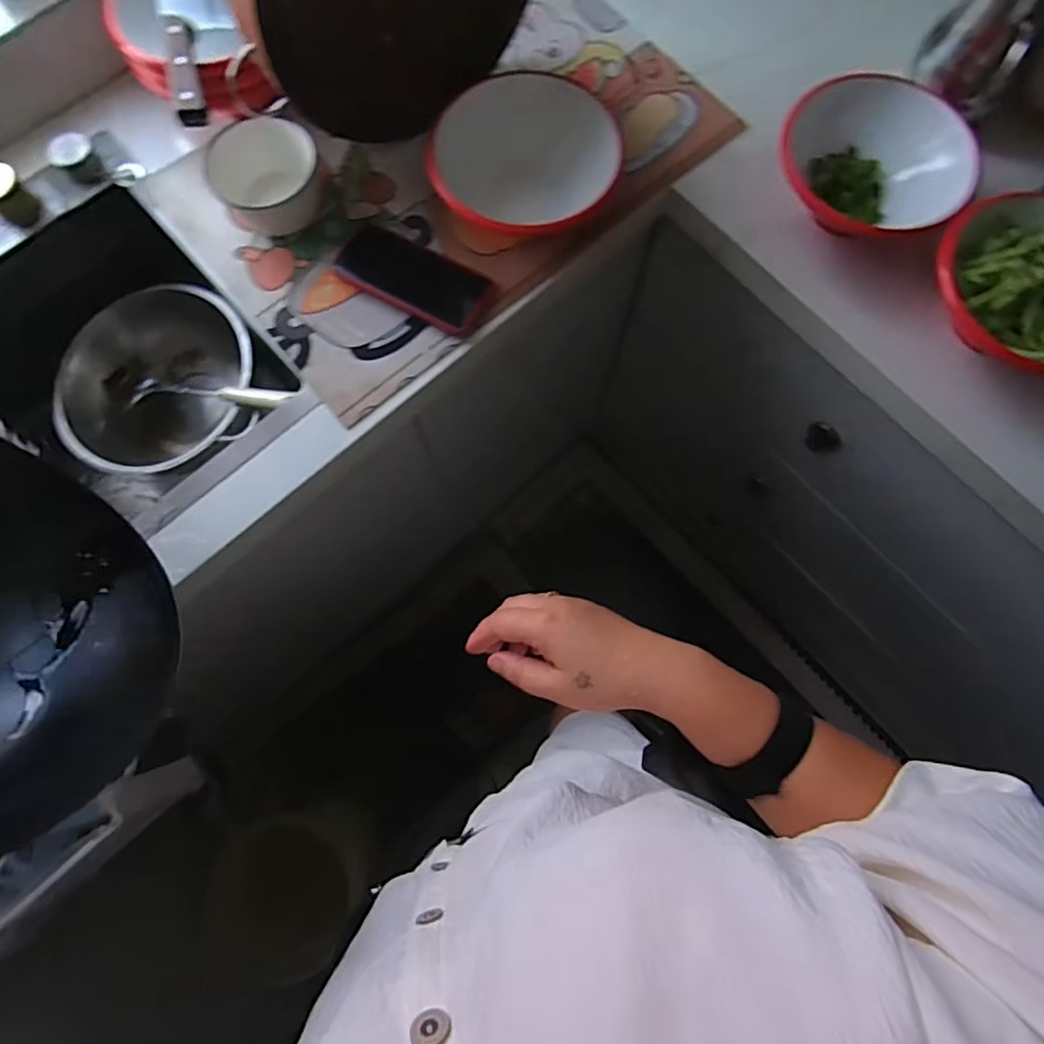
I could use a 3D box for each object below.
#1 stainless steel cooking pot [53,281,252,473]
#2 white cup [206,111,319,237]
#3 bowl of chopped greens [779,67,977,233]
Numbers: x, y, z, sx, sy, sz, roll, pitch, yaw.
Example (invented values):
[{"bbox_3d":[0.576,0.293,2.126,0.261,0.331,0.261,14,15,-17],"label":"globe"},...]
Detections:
[{"bbox_3d":[-0.455,-0.167,0.767,0.226,0.125,0.239,0,76,0],"label":"stainless steel cooking pot"},{"bbox_3d":[-0.269,-0.367,0.623,0.085,0.075,0.093,0,76,0],"label":"white cup"},{"bbox_3d":[0.362,-0.388,0.619,0.181,0.067,0.167,0,76,0],"label":"bowl of chopped greens"}]

